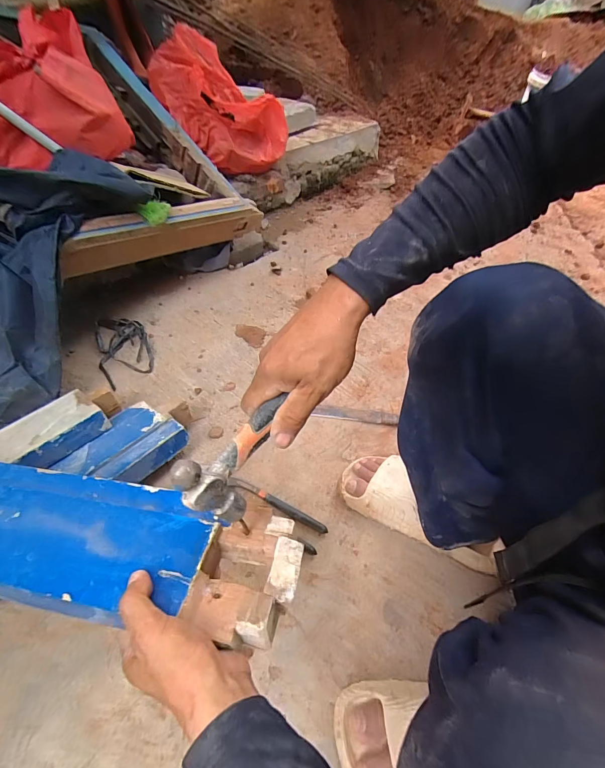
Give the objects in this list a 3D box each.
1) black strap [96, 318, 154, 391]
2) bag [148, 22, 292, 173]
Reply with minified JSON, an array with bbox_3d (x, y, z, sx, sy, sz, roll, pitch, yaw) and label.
[{"bbox_3d":[-0.437,-0.097,0.855,0.113,0.021,0.247,-19,52,-20],"label":"black strap"},{"bbox_3d":[-0.276,-0.889,1.146,0.418,0.307,0.283,6,48,1],"label":"bag"}]

